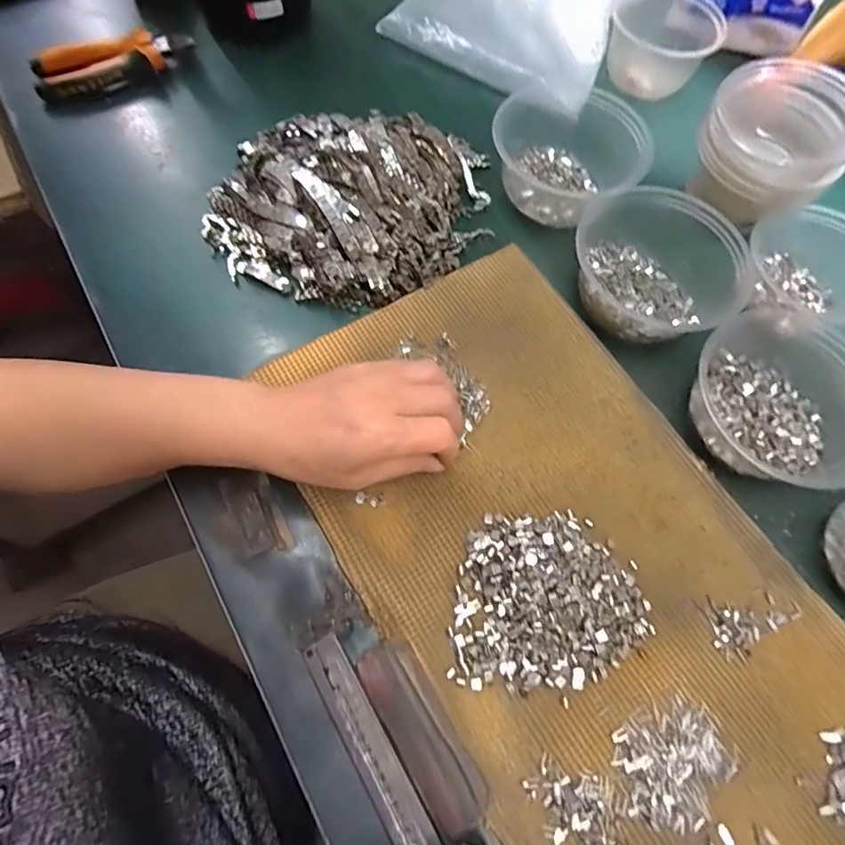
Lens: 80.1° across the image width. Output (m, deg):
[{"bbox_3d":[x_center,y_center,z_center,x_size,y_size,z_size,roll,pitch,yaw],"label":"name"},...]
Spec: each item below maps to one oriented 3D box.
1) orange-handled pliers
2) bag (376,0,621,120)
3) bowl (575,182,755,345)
[{"bbox_3d":[-0.303,-0.355,0.492,0.147,0.032,0.062,-20,71,-10],"label":"orange-handled pliers"},{"bbox_3d":[0.120,-0.475,0.572,0.229,0.053,0.262,30,70,9],"label":"bag"},{"bbox_3d":[0.186,-0.125,0.407,0.121,0.063,0.117,1,69,-2],"label":"bowl"}]

